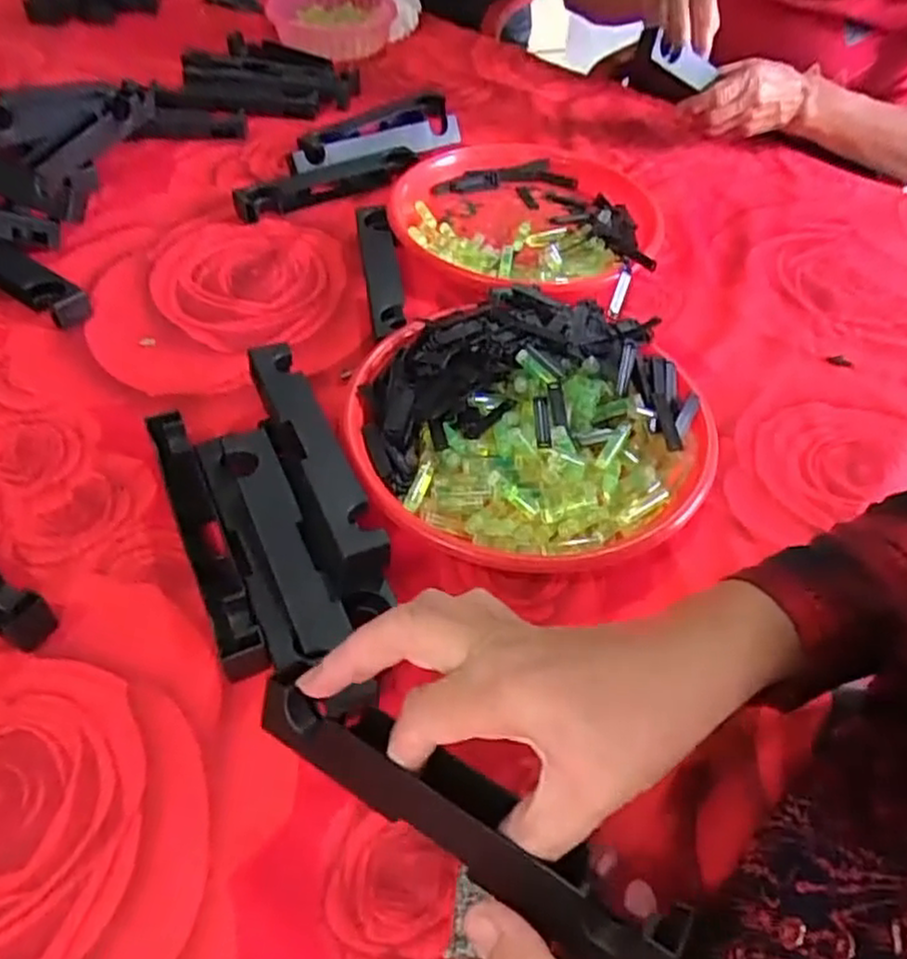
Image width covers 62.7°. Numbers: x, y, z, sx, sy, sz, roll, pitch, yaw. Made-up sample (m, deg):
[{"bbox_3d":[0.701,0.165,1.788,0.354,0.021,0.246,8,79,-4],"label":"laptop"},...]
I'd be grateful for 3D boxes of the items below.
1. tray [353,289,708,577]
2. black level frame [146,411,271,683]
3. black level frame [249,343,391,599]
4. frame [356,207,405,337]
[{"bbox_3d":[0.054,-0.038,0.525,0.241,0.049,0.241,15,52,8],"label":"tray"},{"bbox_3d":[-0.155,0.033,0.462,0.025,0.030,0.197,-19,55,-18],"label":"black level frame"},{"bbox_3d":[-0.092,-0.016,0.473,0.039,0.022,0.196,-18,55,-18],"label":"black level frame"},{"bbox_3d":[-0.062,-0.184,0.653,0.032,0.019,0.171,-6,52,-8],"label":"frame"}]

